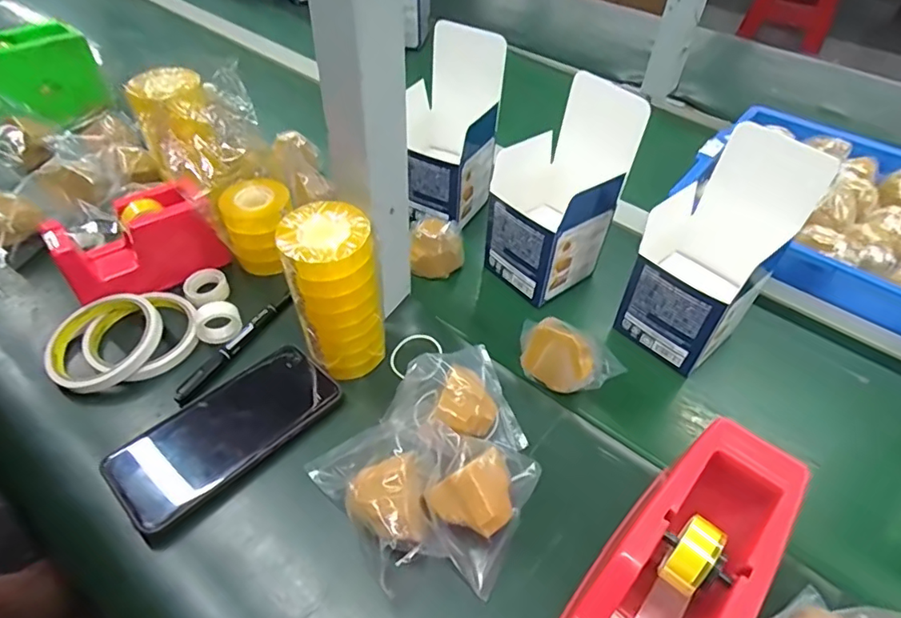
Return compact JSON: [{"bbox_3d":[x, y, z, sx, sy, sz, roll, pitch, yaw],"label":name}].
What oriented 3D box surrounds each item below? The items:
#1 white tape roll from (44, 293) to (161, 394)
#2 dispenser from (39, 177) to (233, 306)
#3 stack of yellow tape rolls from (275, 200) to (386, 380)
[{"bbox_3d":[-0.290,0.027,0.458,0.085,0.023,0.088,2,47,-2],"label":"white tape roll"},{"bbox_3d":[-0.284,-0.061,0.497,0.128,0.074,0.065,-32,56,-29],"label":"dispenser"},{"bbox_3d":[-0.087,-0.010,0.425,0.063,0.137,0.057,-9,48,-11],"label":"stack of yellow tape rolls"}]

